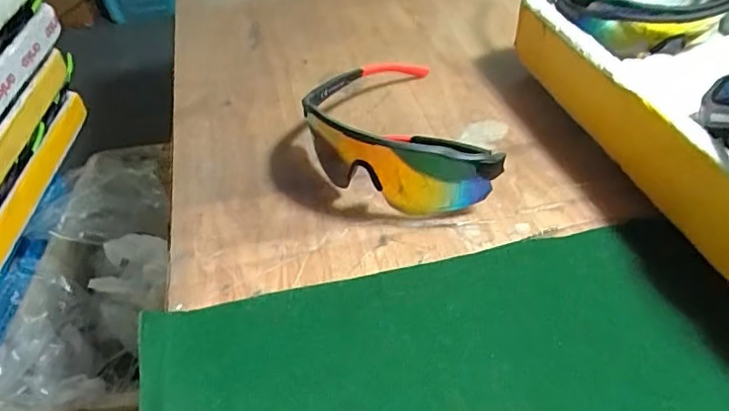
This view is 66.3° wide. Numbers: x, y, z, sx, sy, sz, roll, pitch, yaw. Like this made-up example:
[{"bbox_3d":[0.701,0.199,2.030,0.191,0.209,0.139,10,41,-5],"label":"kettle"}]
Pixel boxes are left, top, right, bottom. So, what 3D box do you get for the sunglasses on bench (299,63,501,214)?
[{"bbox_3d":[0.017,-0.065,0.406,0.113,0.060,0.173,-13,44,-8],"label":"sunglasses on bench"}]

